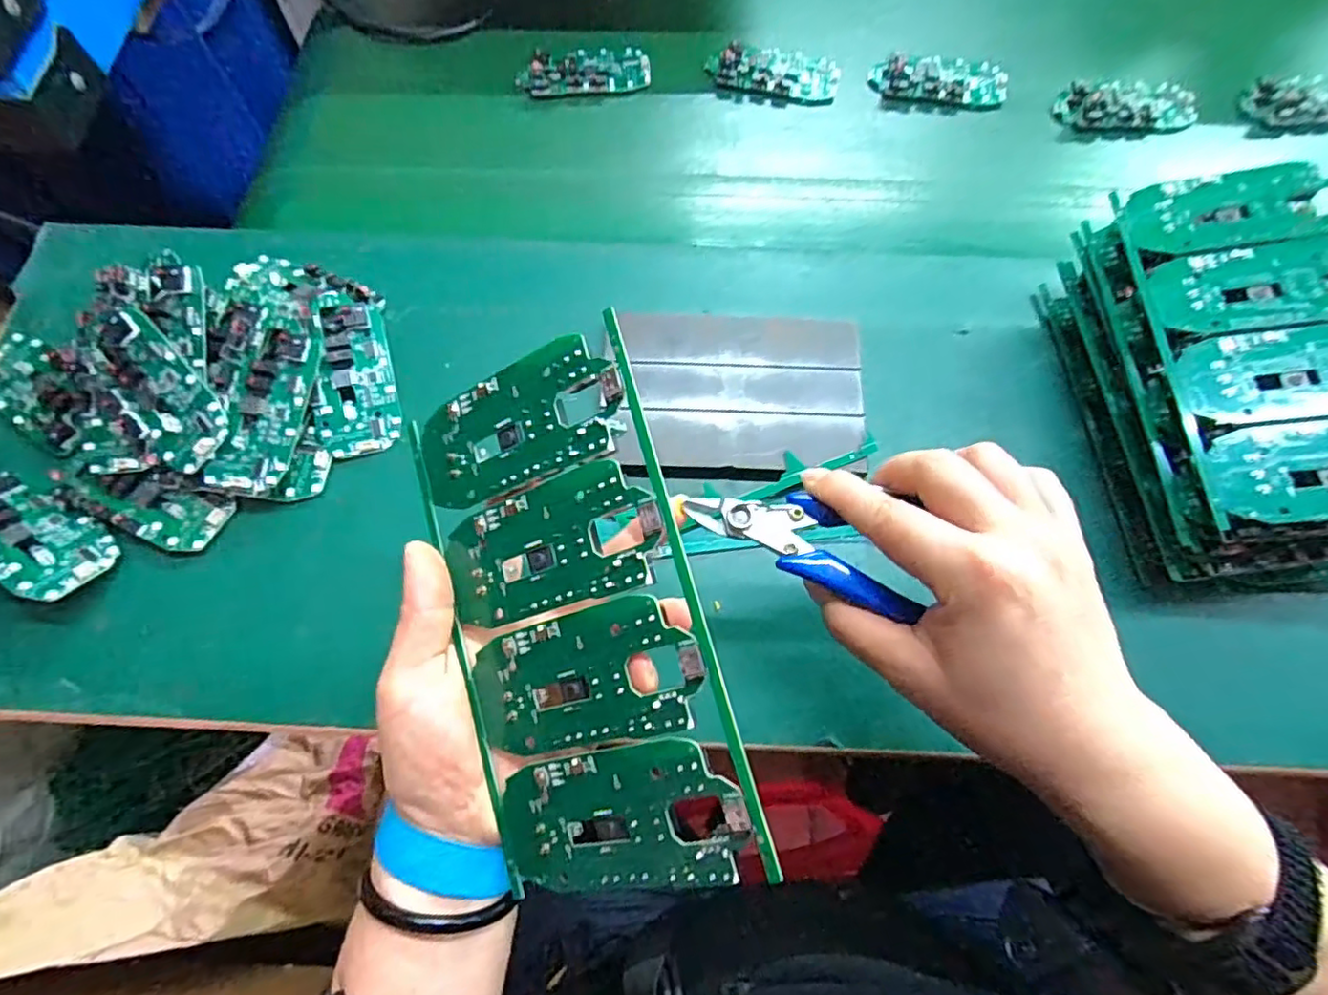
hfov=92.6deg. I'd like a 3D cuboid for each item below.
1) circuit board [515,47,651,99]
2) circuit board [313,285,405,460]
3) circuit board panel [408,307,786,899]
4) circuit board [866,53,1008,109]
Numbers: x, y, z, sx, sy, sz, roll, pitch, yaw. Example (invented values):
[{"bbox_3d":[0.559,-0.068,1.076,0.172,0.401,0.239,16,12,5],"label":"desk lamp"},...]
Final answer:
[{"bbox_3d":[-0.060,-0.322,0.477,0.098,0.019,0.041,-4,69,-2],"label":"circuit board"},{"bbox_3d":[-0.181,-0.074,0.368,0.044,0.010,0.100,-10,83,-19],"label":"circuit board"},{"bbox_3d":[-0.034,0.041,0.228,0.105,0.004,0.186,-22,79,26],"label":"circuit board panel"},{"bbox_3d":[0.205,-0.311,0.477,0.098,0.019,0.042,2,69,0],"label":"circuit board"}]

